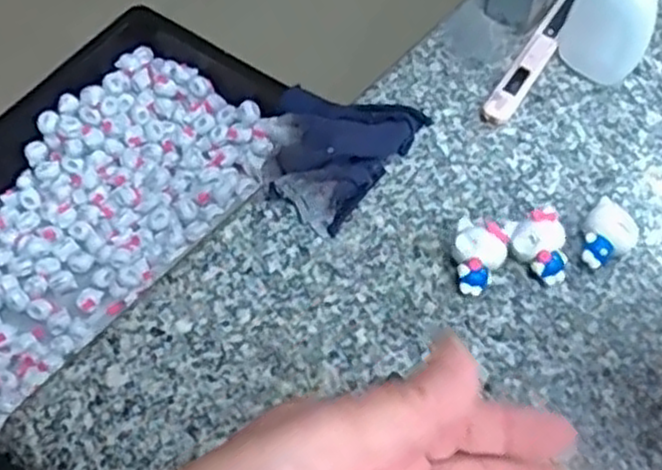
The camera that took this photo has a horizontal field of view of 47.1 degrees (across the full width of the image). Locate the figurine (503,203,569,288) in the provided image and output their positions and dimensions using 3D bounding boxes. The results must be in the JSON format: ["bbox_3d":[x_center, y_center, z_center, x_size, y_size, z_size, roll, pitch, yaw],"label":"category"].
[{"bbox_3d":[0.100,0.006,0.365,0.026,0.023,0.032,-25,62,-13],"label":"figurine"}]

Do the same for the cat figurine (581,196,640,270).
[{"bbox_3d":[0.133,0.002,0.367,0.024,0.021,0.030,34,66,19],"label":"cat figurine"}]

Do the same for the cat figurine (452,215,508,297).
[{"bbox_3d":[0.070,0.012,0.364,0.024,0.020,0.033,11,61,7],"label":"cat figurine"}]

